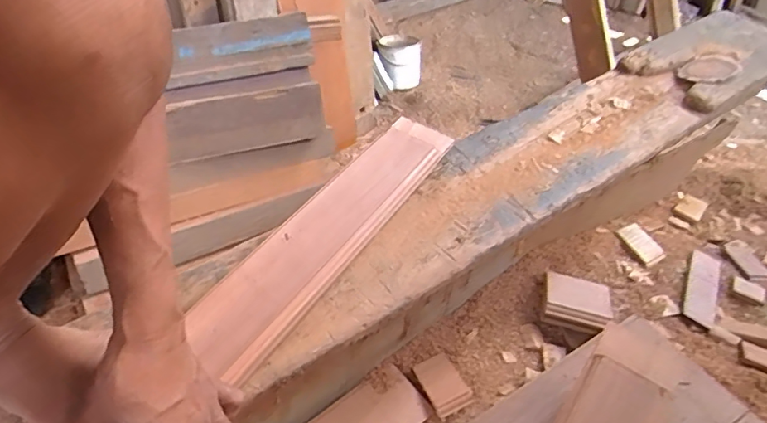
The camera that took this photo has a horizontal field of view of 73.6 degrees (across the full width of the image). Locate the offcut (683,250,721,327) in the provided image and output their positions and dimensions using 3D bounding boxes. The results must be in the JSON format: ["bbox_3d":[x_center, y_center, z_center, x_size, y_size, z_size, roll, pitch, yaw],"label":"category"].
[{"bbox_3d":[0.504,0.120,0.809,0.044,0.010,0.171,24,45,21],"label":"offcut"}]

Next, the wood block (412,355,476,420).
[{"bbox_3d":[0.078,0.223,0.673,0.053,0.013,0.079,-17,46,-23],"label":"wood block"}]

